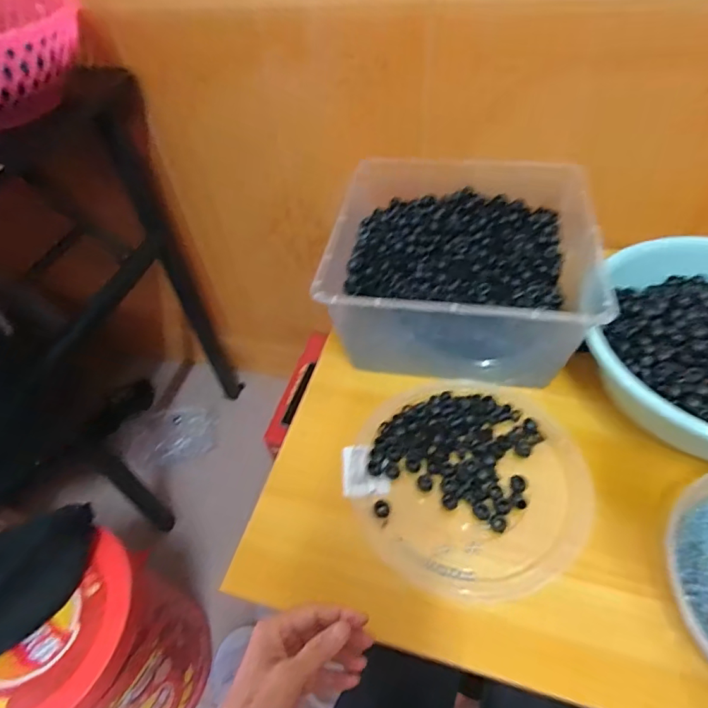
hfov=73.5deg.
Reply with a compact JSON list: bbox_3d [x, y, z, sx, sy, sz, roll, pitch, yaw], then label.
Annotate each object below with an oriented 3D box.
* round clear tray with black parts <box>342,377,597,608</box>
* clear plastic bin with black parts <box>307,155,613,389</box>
[{"bbox_3d":[0.121,0.123,0.499,0.233,0.017,0.236,-3,50,4],"label":"round clear tray with black parts"},{"bbox_3d":[0.134,-0.121,0.615,0.294,0.129,0.315,5,51,10],"label":"clear plastic bin with black parts"}]

